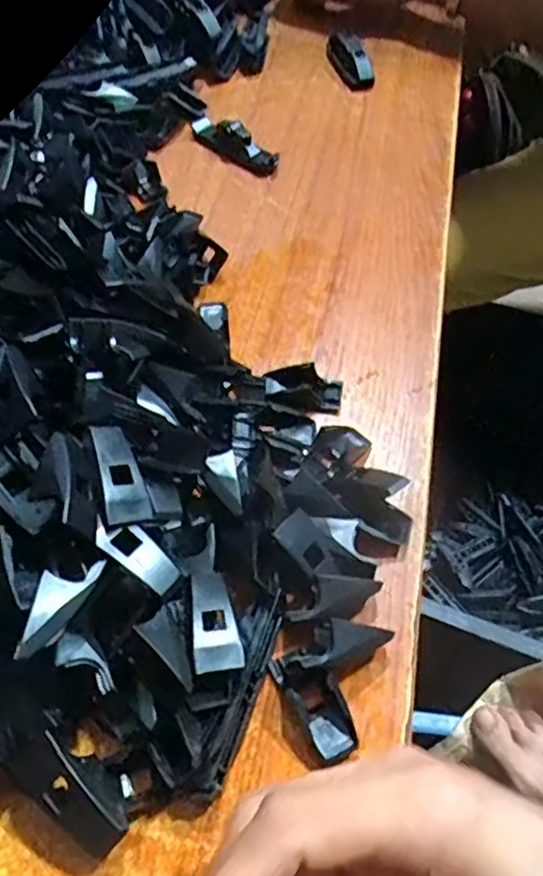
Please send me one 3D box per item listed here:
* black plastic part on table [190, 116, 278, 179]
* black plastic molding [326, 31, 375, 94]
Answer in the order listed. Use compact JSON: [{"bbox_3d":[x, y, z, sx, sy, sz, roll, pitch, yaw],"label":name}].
[{"bbox_3d":[-0.029,-0.210,0.448,0.022,0.017,0.085,-34,61,-22],"label":"black plastic part on table"},{"bbox_3d":[0.063,-0.305,0.513,0.025,0.022,0.076,-6,54,-4],"label":"black plastic molding"}]

